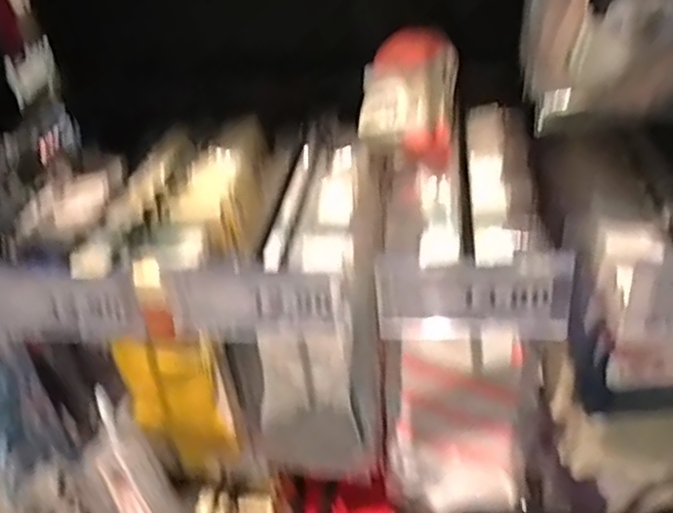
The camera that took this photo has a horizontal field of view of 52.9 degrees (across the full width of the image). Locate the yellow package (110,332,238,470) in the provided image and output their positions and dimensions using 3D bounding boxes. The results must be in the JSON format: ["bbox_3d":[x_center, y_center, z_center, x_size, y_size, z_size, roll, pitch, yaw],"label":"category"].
[{"bbox_3d":[-0.132,0.126,0.569,0.081,0.154,0.017,-3,39,5],"label":"yellow package"}]

